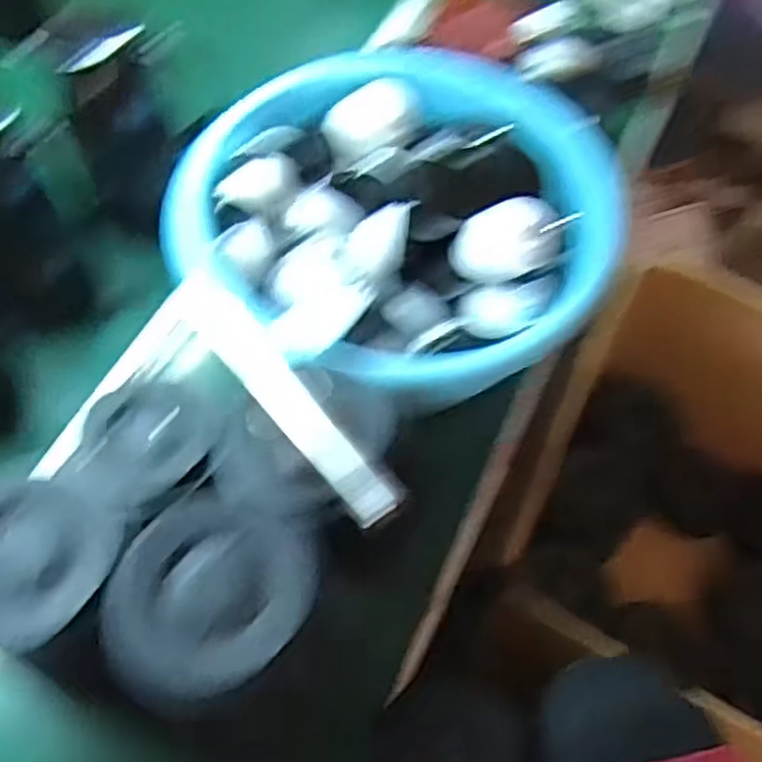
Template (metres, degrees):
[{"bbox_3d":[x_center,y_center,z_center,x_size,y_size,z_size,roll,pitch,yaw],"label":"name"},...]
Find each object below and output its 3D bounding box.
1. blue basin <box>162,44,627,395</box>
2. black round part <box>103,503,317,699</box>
[{"bbox_3d":[0.034,-0.179,0.741,0.373,0.118,0.340,1,58,-2],"label":"blue basin"},{"bbox_3d":[-0.105,0.128,0.475,0.128,0.028,0.119,1,58,-2],"label":"black round part"}]

